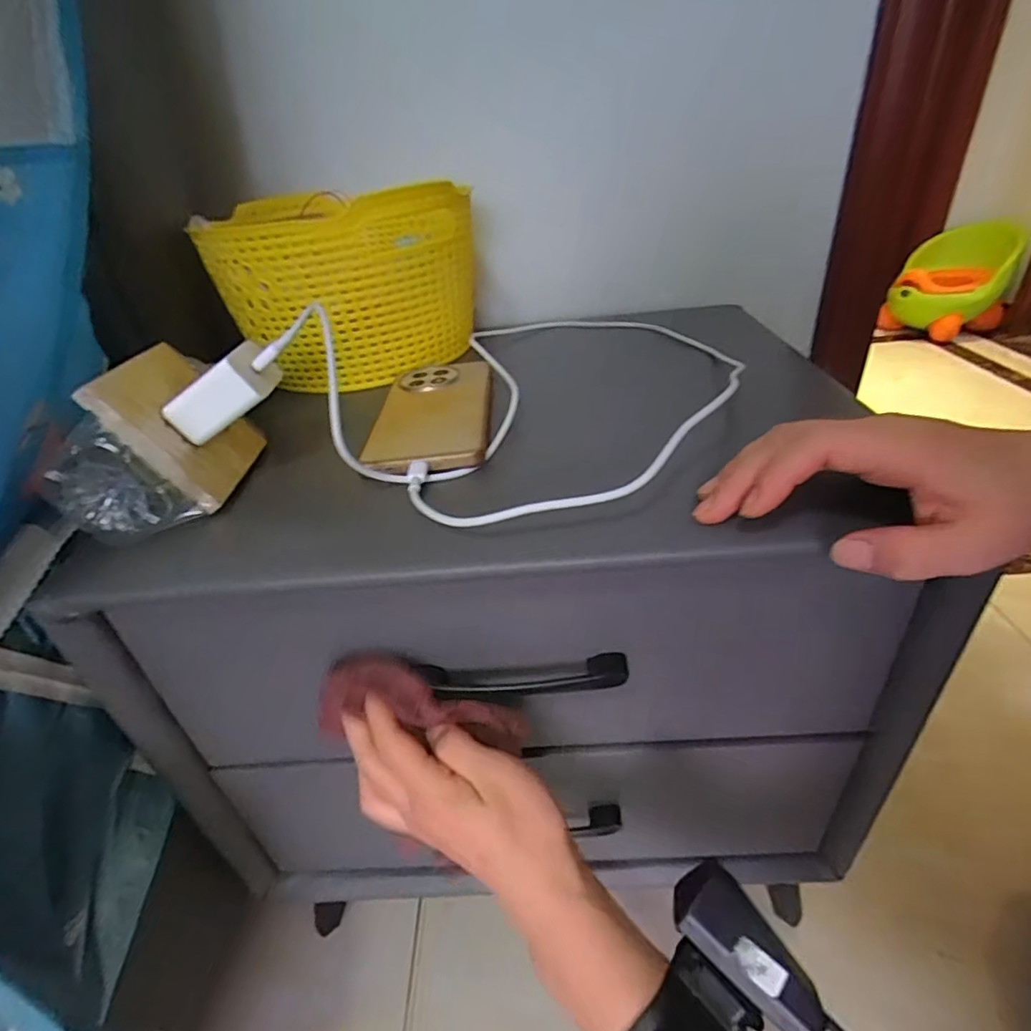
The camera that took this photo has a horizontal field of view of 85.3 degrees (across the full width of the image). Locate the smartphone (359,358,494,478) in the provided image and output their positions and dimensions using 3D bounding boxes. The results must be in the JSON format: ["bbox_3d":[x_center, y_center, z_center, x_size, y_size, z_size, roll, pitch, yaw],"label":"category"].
[{"bbox_3d":[-0.058,-0.080,0.397,0.079,0.007,0.171,-5,34,3],"label":"smartphone"}]

